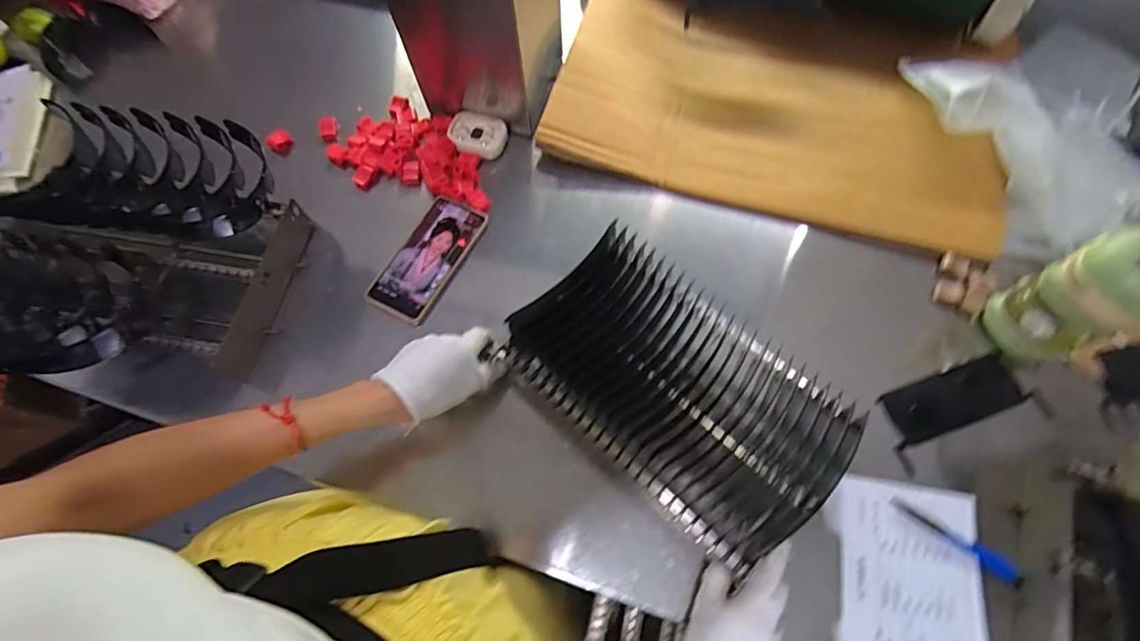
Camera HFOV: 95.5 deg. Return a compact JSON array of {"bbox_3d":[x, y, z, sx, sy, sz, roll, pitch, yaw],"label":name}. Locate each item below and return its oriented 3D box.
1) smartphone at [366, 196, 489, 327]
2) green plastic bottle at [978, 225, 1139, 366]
[{"bbox_3d":[-0.169,-0.075,0.616,0.073,0.017,0.160,26,72,11],"label":"smartphone"},{"bbox_3d":[0.493,-0.019,0.502,0.068,0.153,0.085,-28,71,-9],"label":"green plastic bottle"}]

